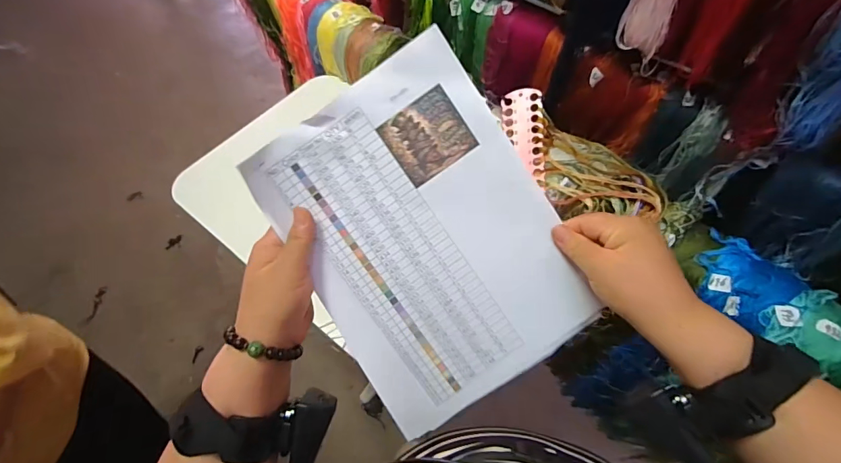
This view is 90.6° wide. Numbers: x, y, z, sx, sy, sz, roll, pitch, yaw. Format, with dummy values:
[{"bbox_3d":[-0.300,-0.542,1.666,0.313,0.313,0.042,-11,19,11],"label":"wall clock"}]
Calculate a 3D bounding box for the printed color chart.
[{"bbox_3d":[0.005,0.011,0.372,0.220,0.016,0.290,-33,97,1],"label":"printed color chart"}]

